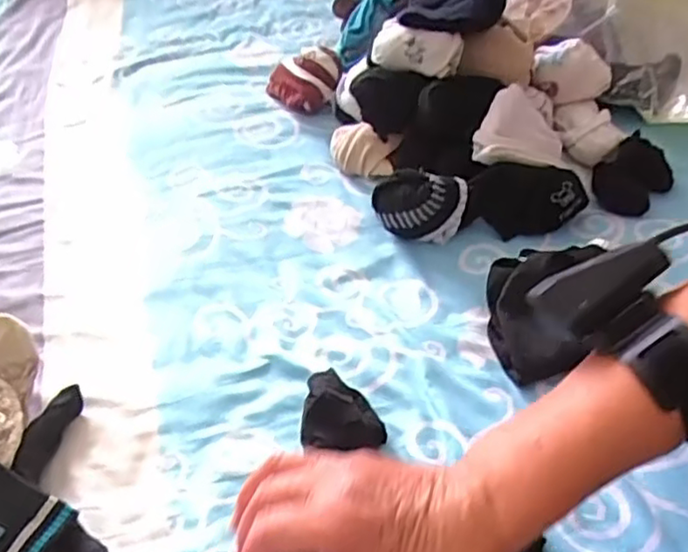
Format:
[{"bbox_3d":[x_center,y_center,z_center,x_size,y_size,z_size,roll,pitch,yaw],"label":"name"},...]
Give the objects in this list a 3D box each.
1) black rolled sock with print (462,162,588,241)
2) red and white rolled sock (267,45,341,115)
[{"bbox_3d":[0.155,-0.067,0.566,0.099,0.051,0.040,-6,46,-2],"label":"black rolled sock with print"},{"bbox_3d":[-0.047,-0.212,0.707,0.080,0.048,0.051,12,48,15],"label":"red and white rolled sock"}]

